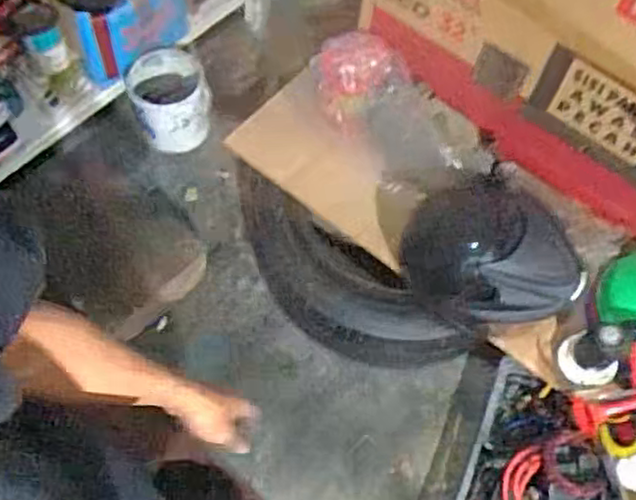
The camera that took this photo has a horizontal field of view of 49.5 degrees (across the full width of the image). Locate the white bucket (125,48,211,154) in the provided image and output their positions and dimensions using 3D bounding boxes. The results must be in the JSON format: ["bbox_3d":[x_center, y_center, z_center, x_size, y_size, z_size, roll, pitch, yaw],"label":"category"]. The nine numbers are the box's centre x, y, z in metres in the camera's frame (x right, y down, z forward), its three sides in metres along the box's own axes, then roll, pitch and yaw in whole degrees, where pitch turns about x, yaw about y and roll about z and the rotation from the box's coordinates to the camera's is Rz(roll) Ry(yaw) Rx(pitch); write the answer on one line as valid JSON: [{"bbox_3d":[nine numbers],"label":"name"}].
[{"bbox_3d":[-0.355,-0.360,1.689,0.175,0.189,0.156,-24,61,-17],"label":"white bucket"}]

